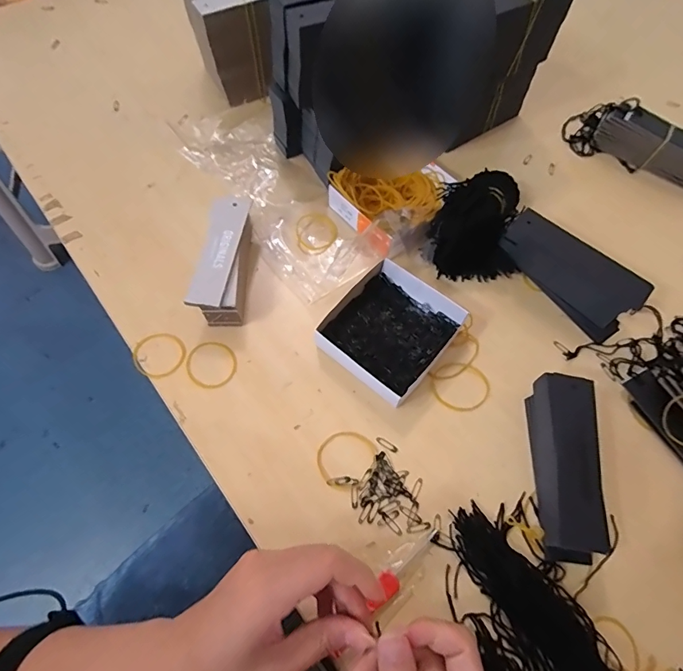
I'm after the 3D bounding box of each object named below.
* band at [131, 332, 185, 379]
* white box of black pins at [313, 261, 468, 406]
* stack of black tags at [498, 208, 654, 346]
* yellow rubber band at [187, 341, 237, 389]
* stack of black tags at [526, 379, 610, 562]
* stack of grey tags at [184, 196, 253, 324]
[{"bbox_3d":[-0.165,0.018,0.380,0.047,0.004,0.043,35,68,14],"label":"band"},{"bbox_3d":[0.045,-0.007,0.383,0.097,0.023,0.111,36,68,15],"label":"white box of black pins"},{"bbox_3d":[0.213,-0.059,0.394,0.132,0.062,0.016,41,44,12],"label":"stack of black tags"},{"bbox_3d":[-0.117,0.025,0.374,0.048,0.004,0.043,41,70,17],"label":"yellow rubber band"},{"bbox_3d":[0.171,0.099,0.323,0.037,0.038,0.131,7,64,2],"label":"stack of black tags"},{"bbox_3d":[-0.109,-0.074,0.402,0.045,0.041,0.127,3,64,0],"label":"stack of grey tags"}]

